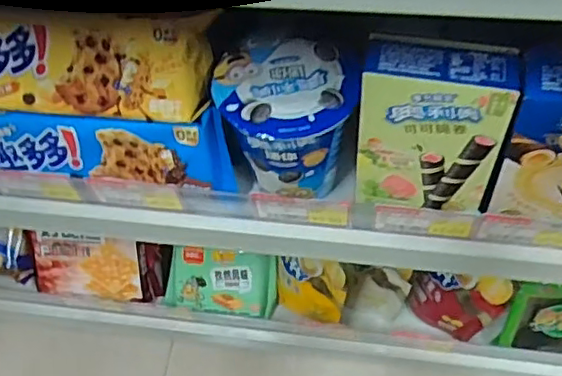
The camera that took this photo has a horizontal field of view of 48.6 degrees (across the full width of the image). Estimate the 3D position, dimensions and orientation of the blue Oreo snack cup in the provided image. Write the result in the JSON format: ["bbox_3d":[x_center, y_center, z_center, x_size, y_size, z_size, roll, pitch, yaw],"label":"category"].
[{"bbox_3d":[0.003,-0.045,0.443,0.083,0.088,0.084,-2,58,3],"label":"blue Oreo snack cup"}]

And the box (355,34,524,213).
[{"bbox_3d":[0.094,-0.037,0.398,0.092,0.118,0.043,8,59,10],"label":"box"}]

